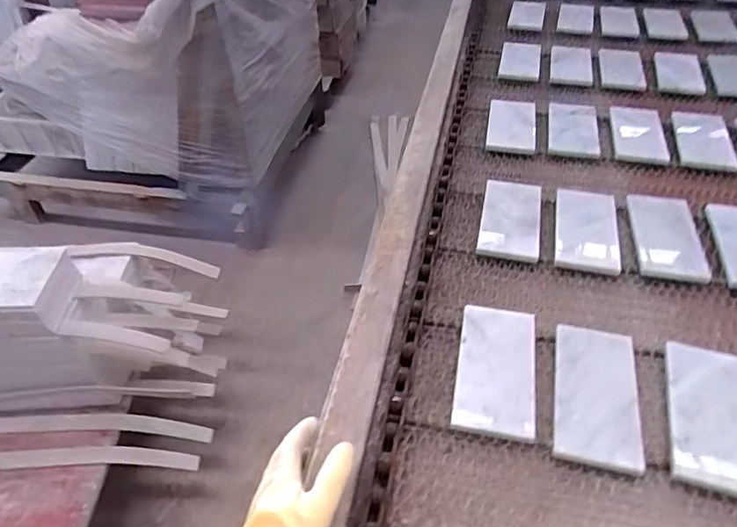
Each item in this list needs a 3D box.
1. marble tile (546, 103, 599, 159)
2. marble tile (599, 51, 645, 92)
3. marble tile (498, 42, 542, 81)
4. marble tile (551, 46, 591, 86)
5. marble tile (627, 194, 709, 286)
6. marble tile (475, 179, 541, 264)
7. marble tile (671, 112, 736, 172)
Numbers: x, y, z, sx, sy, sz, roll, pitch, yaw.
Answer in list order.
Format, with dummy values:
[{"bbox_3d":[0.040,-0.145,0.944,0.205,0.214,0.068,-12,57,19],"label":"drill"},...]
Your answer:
[{"bbox_3d":[0.362,-0.247,0.956,0.086,0.011,0.183,10,45,12],"label":"marble tile"},{"bbox_3d":[0.528,-0.413,1.129,0.085,0.013,0.197,11,43,14],"label":"marble tile"},{"bbox_3d":[0.332,-0.449,1.176,0.083,0.015,0.205,4,40,16],"label":"marble tile"},{"bbox_3d":[0.432,-0.427,1.152,0.083,0.014,0.180,9,43,13],"label":"marble tile"},{"bbox_3d":[0.409,-0.041,0.746,0.086,0.011,0.177,8,45,11],"label":"marble tile"},{"bbox_3d":[0.203,-0.068,0.772,0.080,0.013,0.174,9,45,11],"label":"marble tile"},{"bbox_3d":[0.572,-0.218,0.929,0.079,0.018,0.196,2,38,22],"label":"marble tile"}]

